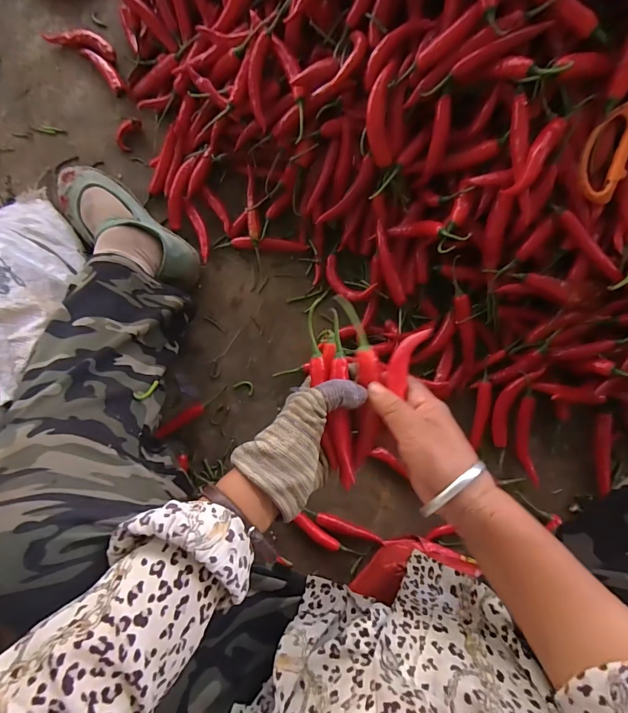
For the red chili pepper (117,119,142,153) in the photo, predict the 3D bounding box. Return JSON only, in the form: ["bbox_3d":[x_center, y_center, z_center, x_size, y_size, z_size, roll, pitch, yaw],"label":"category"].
[{"bbox_3d":[-0.265,-0.315,0.565,0.025,0.014,0.044,21,87,5],"label":"red chili pepper"}]

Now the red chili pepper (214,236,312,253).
[{"bbox_3d":[-0.071,-0.151,0.537,0.123,0.019,0.017,6,86,4],"label":"red chili pepper"}]

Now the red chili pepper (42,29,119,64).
[{"bbox_3d":[-0.333,-0.450,0.572,0.112,0.016,0.030,21,87,5],"label":"red chili pepper"}]

